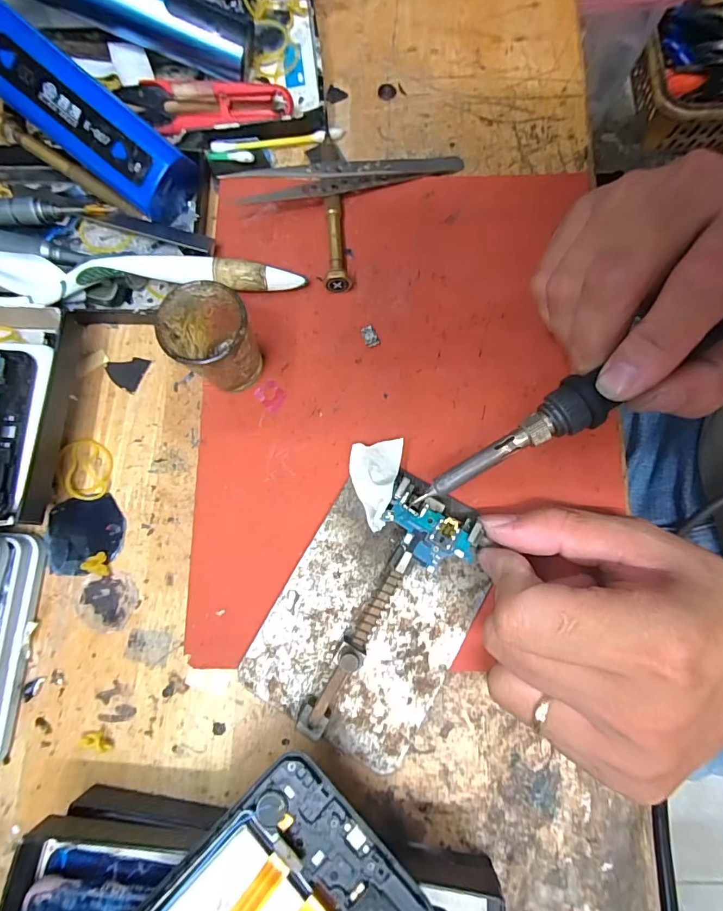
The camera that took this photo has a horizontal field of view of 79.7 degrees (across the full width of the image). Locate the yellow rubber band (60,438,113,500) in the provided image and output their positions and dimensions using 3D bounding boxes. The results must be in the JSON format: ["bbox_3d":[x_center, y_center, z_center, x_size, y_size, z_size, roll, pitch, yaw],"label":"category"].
[{"bbox_3d":[-0.137,0.006,0.216,0.024,0.004,0.031,-18,79,-3],"label":"yellow rubber band"}]

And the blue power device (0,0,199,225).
[{"bbox_3d":[-0.146,-0.173,0.207,0.129,0.035,0.040,36,81,-17],"label":"blue power device"}]

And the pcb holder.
[{"bbox_3d":[0.007,0.067,0.188,0.079,0.017,0.114,29,81,6],"label":"pcb holder"}]

